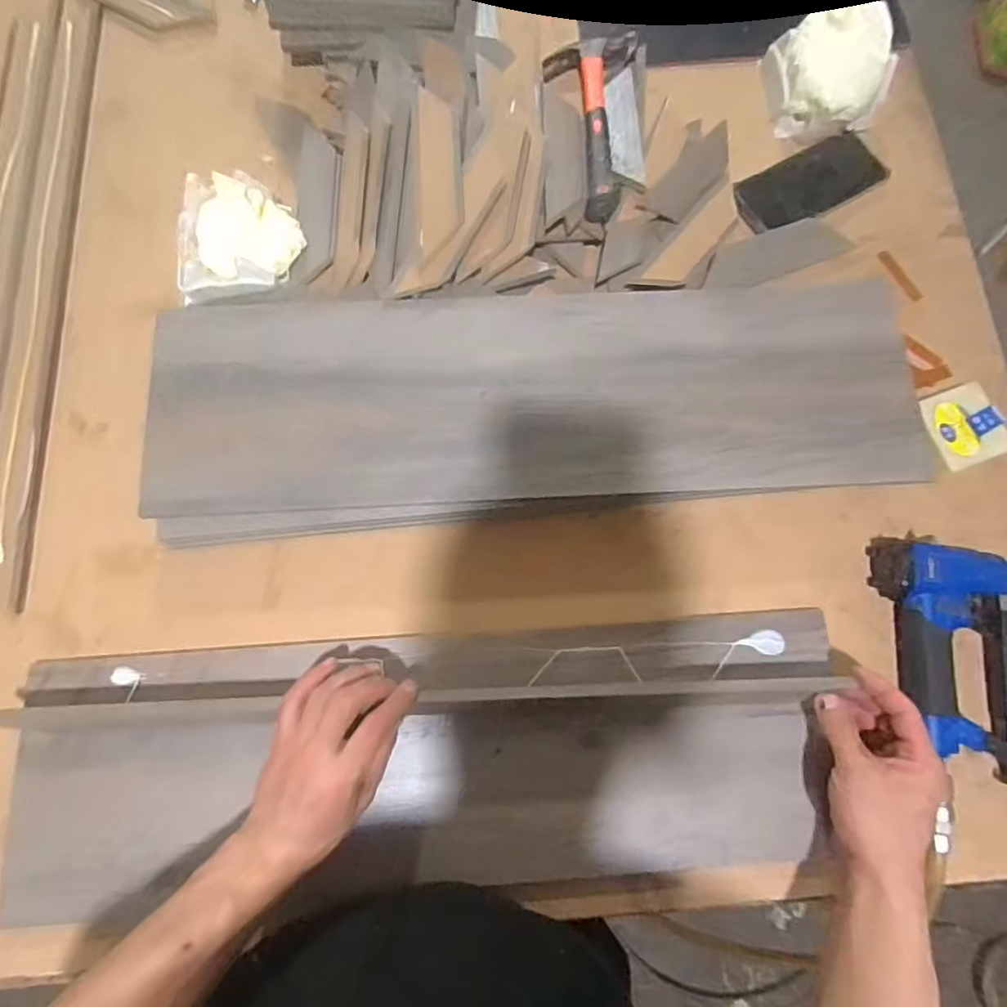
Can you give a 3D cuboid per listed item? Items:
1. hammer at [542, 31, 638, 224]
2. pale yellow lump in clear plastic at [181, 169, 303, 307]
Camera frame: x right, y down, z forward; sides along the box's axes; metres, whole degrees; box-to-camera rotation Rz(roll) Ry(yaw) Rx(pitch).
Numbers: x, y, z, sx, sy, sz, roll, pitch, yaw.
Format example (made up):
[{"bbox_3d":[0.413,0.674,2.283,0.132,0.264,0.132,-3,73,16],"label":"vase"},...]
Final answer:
[{"bbox_3d":[0.093,-0.392,0.574,0.097,0.034,0.254,2,67,0],"label":"hammer"},{"bbox_3d":[-0.259,-0.261,0.540,0.116,0.052,0.107,0,78,-2],"label":"pale yellow lump in clear plastic"}]

